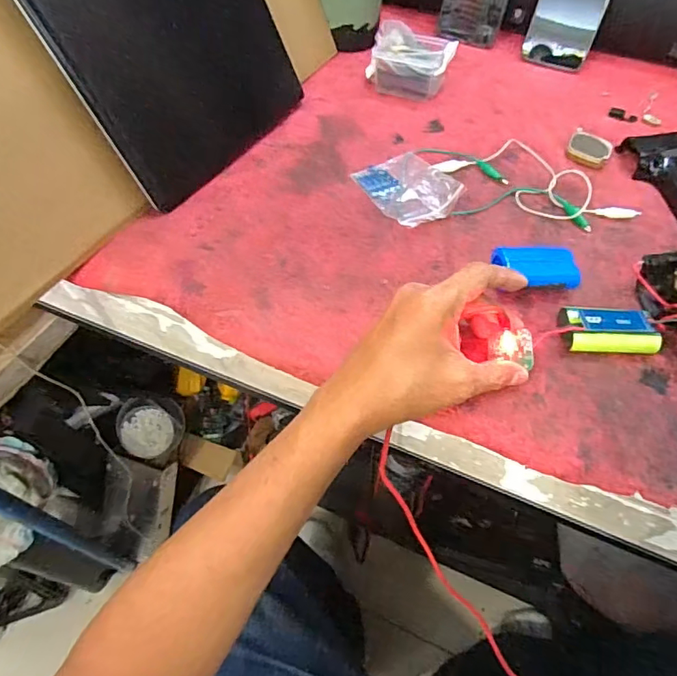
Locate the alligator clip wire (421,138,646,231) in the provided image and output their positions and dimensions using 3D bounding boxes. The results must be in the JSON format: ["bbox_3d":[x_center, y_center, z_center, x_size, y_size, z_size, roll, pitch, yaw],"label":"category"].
[{"bbox_3d":[0.180,-0.151,0.492,0.185,0.014,0.111,0,55,-3],"label":"alligator clip wire"}]

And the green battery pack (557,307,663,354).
[{"bbox_3d":[0.201,-0.004,0.386,0.068,0.021,0.032,4,55,-1],"label":"green battery pack"}]

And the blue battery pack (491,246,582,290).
[{"bbox_3d":[0.155,-0.055,0.413,0.067,0.023,0.034,2,55,-2],"label":"blue battery pack"}]

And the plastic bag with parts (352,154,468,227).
[{"bbox_3d":[0.063,-0.142,0.476,0.066,0.024,0.099,-22,59,-17],"label":"plastic bag with parts"}]

